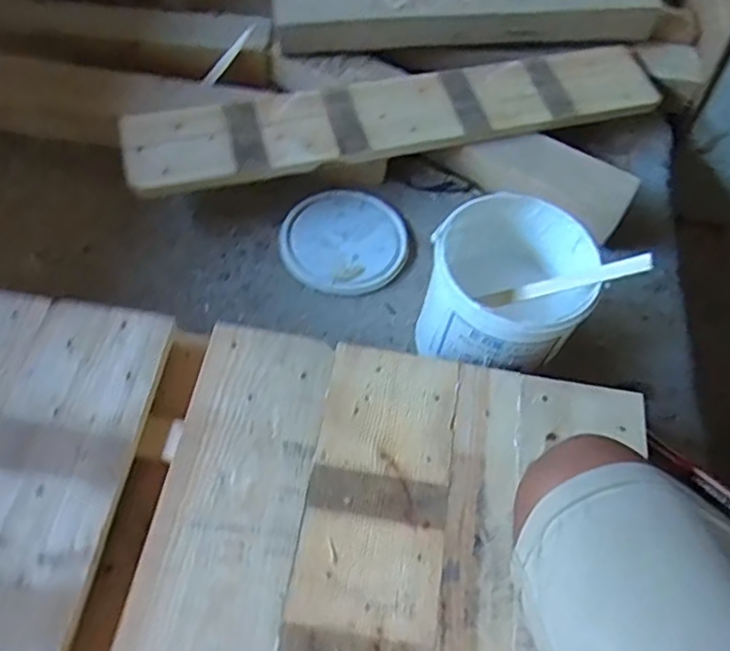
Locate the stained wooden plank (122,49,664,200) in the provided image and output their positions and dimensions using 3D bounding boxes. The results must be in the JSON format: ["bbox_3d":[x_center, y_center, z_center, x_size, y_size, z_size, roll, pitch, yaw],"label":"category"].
[{"bbox_3d":[0.067,-0.312,0.957,0.794,0.029,0.150,-11,68,-12],"label":"stained wooden plank"}]

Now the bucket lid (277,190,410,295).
[{"bbox_3d":[-0.028,-0.123,0.926,0.166,0.009,0.178,1,59,-1],"label":"bucket lid"}]

